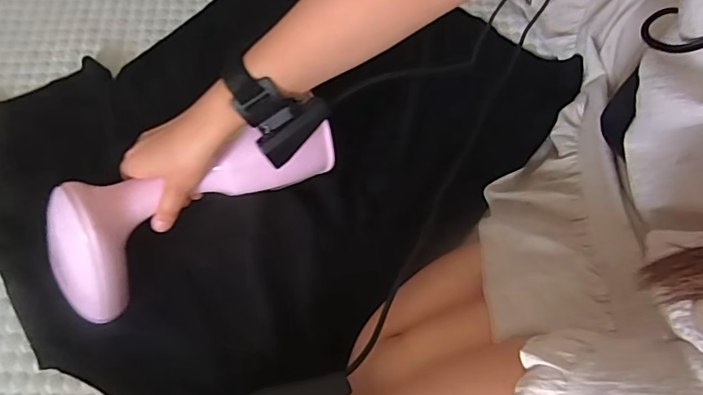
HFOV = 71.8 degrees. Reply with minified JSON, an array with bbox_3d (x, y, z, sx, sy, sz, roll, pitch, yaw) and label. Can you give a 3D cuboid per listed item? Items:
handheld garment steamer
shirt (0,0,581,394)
[{"bbox_3d":[-0.142,0.015,0.473,0.290,0.063,0.140,-23,110,-18],"label":"handheld garment steamer"},{"bbox_3d":[-0.078,-0.086,0.532,0.604,0.066,0.464,-35,71,-16],"label":"shirt"}]

